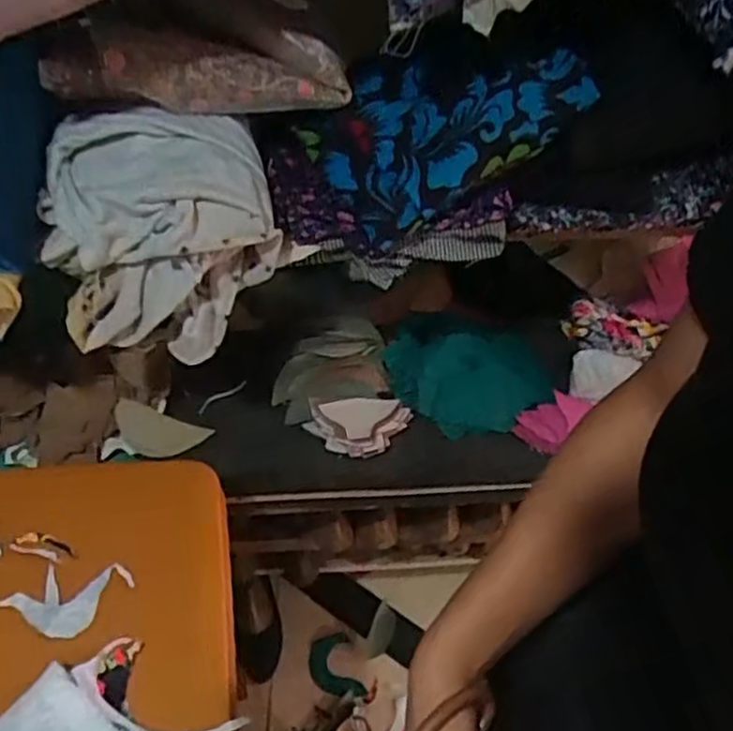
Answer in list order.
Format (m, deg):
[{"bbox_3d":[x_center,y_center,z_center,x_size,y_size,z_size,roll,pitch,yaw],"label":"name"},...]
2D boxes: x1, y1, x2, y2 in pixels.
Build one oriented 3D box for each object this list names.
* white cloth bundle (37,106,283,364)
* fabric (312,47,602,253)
[{"bbox_3d":[-0.175,-0.115,0.632,0.187,0.155,0.137,-10,47,-11],"label":"white cloth bundle"},{"bbox_3d":[0.056,-0.214,0.641,0.204,0.110,0.164,-20,50,-19],"label":"fabric"}]

